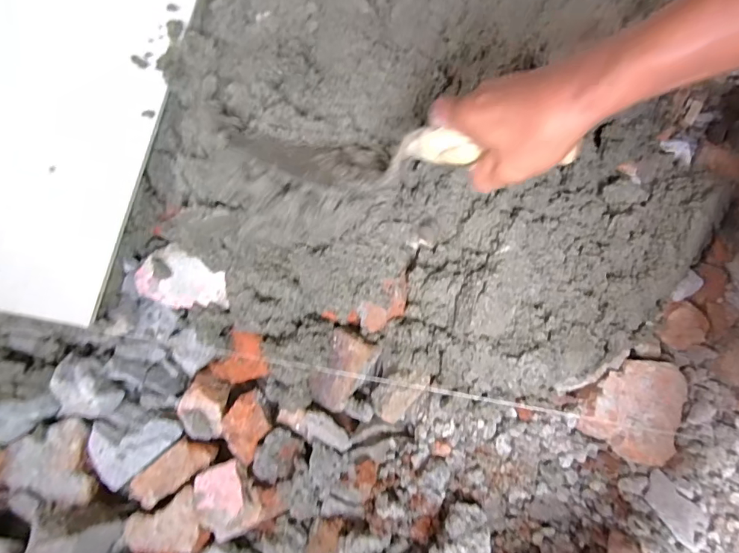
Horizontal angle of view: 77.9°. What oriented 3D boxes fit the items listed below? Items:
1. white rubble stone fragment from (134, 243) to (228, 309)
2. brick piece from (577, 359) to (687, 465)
[{"bbox_3d":[-0.181,0.004,0.442,0.090,0.021,0.053,20,80,3],"label":"white rubble stone fragment"},{"bbox_3d":[0.241,0.119,0.419,0.081,0.027,0.090,16,77,4],"label":"brick piece"}]

